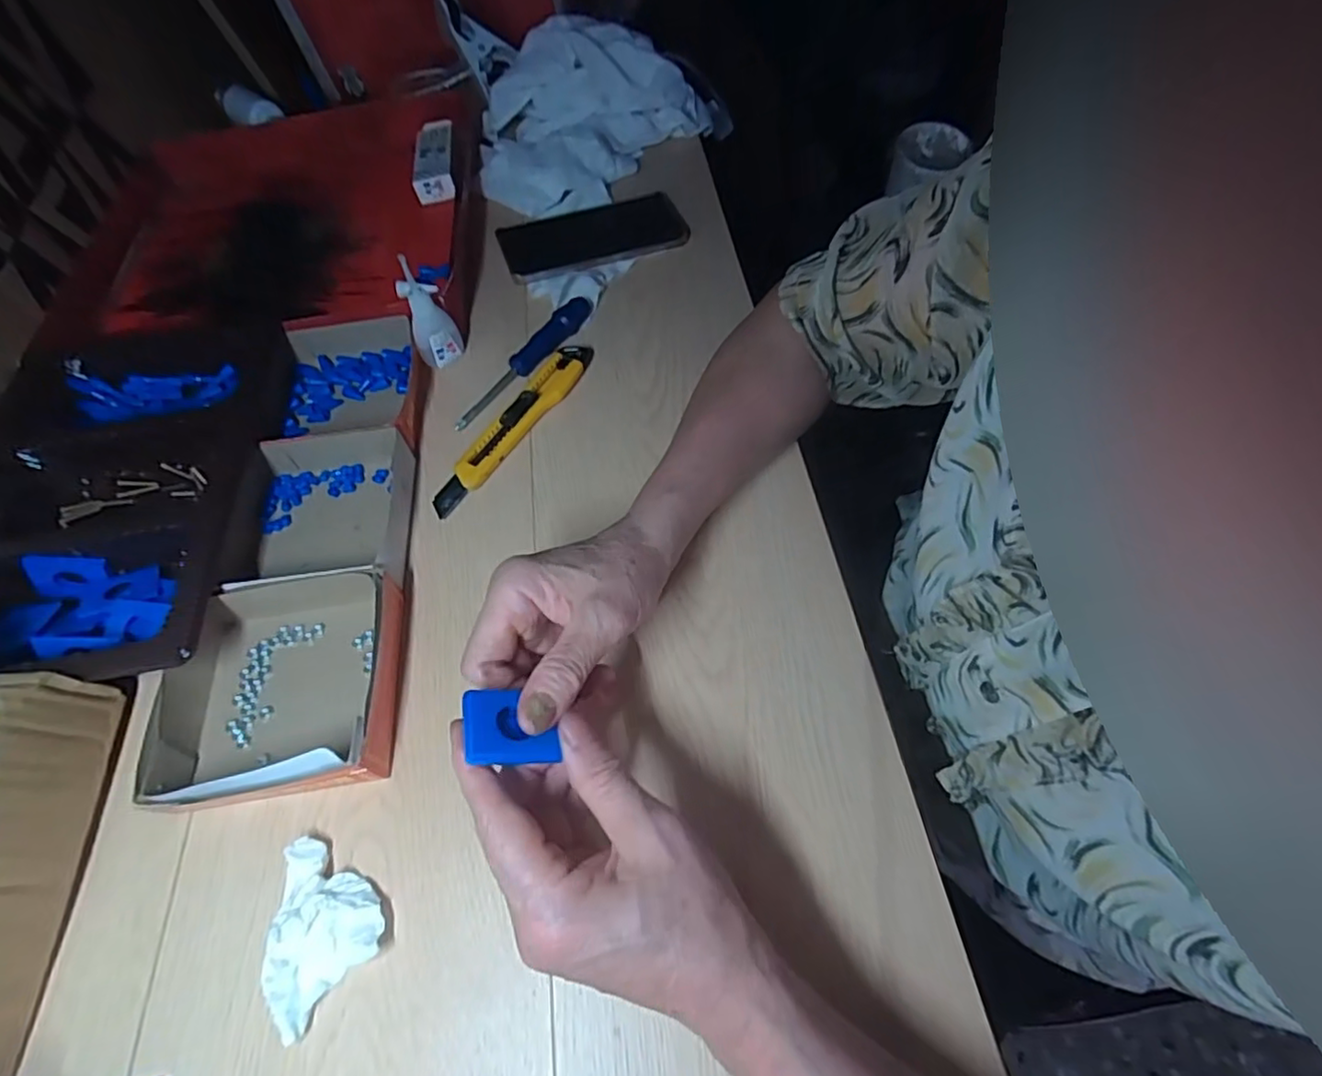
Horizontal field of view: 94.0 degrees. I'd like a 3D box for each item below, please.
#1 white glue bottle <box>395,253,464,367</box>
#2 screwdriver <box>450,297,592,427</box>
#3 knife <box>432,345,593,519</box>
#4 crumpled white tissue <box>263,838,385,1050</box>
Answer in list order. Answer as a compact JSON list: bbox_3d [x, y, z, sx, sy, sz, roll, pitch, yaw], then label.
[{"bbox_3d":[-0.178,-0.172,0.472,0.028,0.083,0.027,0,59,2],"label":"white glue bottle"},{"bbox_3d":[-0.106,-0.144,0.494,0.020,0.015,0.160,27,64,17],"label":"screwdriver"},{"bbox_3d":[-0.107,-0.088,0.464,0.028,0.015,0.179,27,64,17],"label":"knife"},{"bbox_3d":[-0.171,0.187,0.299,0.067,0.018,0.059,37,67,21],"label":"crumpled white tissue"}]

